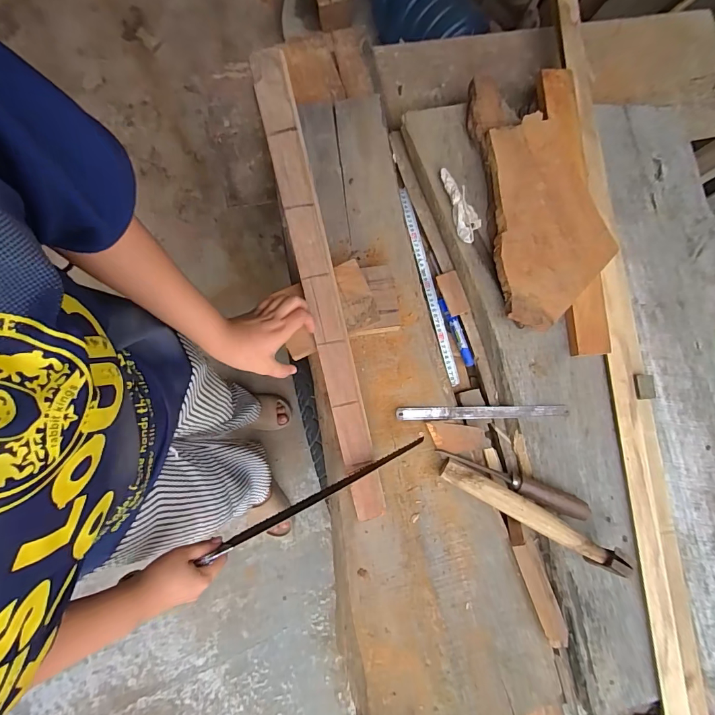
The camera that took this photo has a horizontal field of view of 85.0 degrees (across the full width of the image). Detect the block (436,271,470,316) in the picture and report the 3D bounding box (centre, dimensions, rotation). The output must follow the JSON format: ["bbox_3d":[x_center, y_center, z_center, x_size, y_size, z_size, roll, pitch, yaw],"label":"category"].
[{"bbox_3d":[0.172,-0.115,0.705,0.037,0.019,0.079,-19,86,14],"label":"block"}]

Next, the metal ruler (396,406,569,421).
[{"bbox_3d":[0.217,0.096,0.673,0.298,0.006,0.023,0,71,-5],"label":"metal ruler"}]

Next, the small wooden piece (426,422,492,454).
[{"bbox_3d":[0.171,0.137,0.656,0.107,0.011,0.046,6,80,-1],"label":"small wooden piece"}]

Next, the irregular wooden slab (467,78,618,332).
[{"bbox_3d":[0.330,-0.290,0.693,0.213,0.036,0.469,-8,80,-4],"label":"irregular wooden slab"}]

